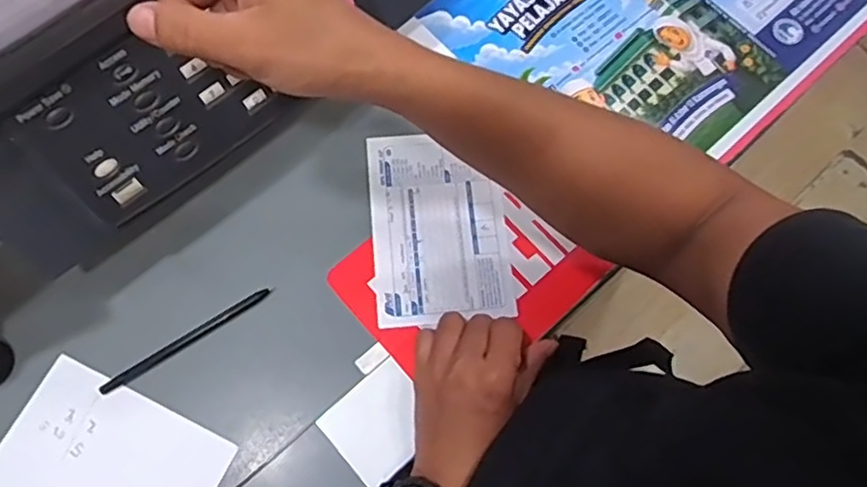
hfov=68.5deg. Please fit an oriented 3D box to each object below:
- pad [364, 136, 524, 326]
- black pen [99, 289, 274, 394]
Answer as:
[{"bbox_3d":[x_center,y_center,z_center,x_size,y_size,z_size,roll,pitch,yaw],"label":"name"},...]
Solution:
[{"bbox_3d":[0.003,-0.016,0.513,0.104,0.004,0.156,-5,73,-4],"label":"pad"},{"bbox_3d":[-0.184,0.071,0.477,0.136,0.005,0.008,-32,76,-12],"label":"black pen"}]

